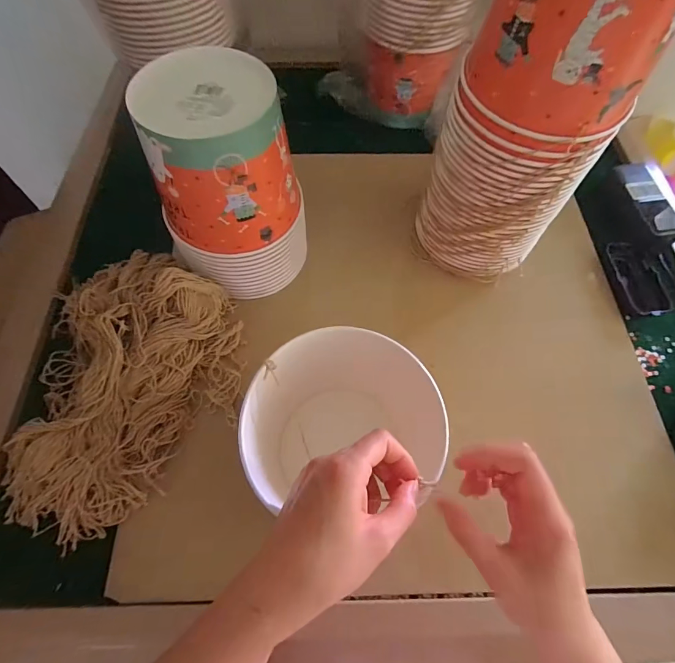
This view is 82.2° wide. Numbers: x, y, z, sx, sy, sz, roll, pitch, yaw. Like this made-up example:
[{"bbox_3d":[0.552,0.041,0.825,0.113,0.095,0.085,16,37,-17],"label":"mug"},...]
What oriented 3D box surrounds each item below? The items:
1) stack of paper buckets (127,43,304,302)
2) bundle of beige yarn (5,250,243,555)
[{"bbox_3d":[-0.111,-0.155,0.424,0.142,0.218,0.133,-2,64,-3],"label":"stack of paper buckets"},{"bbox_3d":[-0.225,0.048,0.414,0.223,0.061,0.312,2,63,-1],"label":"bundle of beige yarn"}]

